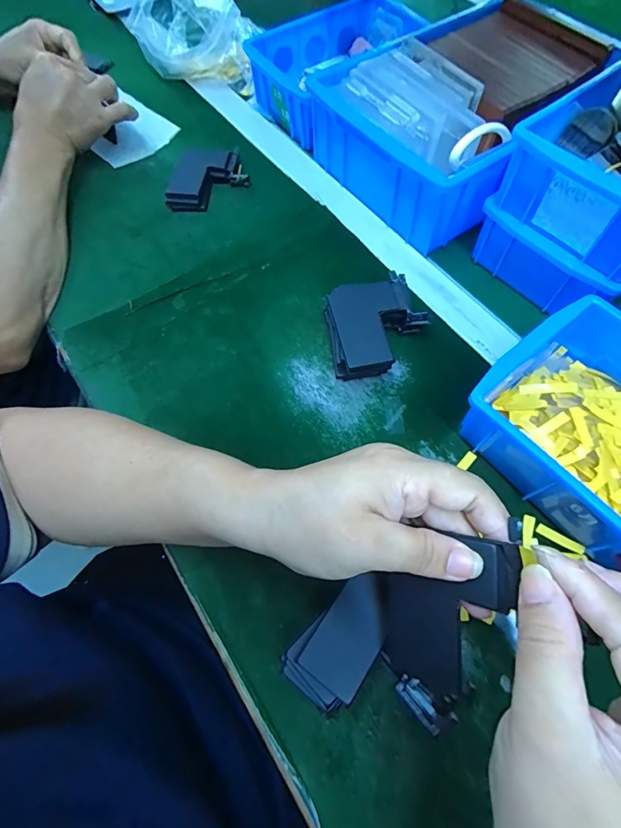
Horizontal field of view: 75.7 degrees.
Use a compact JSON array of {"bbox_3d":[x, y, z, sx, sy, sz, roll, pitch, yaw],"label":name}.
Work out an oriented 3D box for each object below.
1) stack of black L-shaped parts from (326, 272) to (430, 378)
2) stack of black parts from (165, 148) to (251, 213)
[{"bbox_3d":[0.056,-0.072,0.338,0.085,0.038,0.087,-10,65,-4],"label":"stack of black L-shaped parts"},{"bbox_3d":[-0.113,-0.254,0.430,0.092,0.021,0.063,-22,66,-9],"label":"stack of black parts"}]

